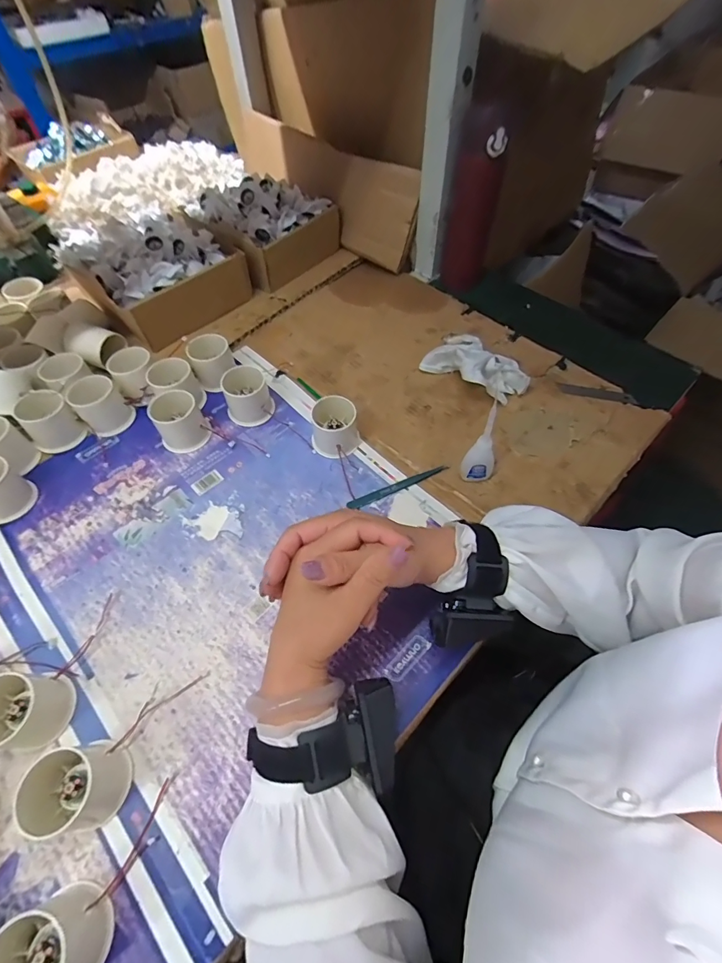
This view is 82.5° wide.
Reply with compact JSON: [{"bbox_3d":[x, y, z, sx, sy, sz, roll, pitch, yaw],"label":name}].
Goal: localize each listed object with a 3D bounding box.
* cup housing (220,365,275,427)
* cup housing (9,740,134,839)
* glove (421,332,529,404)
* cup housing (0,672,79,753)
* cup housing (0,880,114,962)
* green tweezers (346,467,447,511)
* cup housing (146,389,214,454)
[{"bbox_3d":[-0.138,-0.107,0.501,0.055,0.049,0.062,-14,58,-9],"label":"cup housing"},{"bbox_3d":[-0.209,0.223,0.303,0.054,0.049,0.052,-1,57,-1],"label":"cup housing"},{"bbox_3d":[0.154,-0.152,0.541,0.131,0.045,0.084,35,64,20],"label":"glove"},{"bbox_3d":[-0.276,0.182,0.329,0.063,0.050,0.055,2,57,1],"label":"cup housing"},{"bbox_3d":[-0.199,0.296,0.258,0.062,0.048,0.052,-23,60,-15],"label":"cup housing"},{"bbox_3d":[0.044,0.005,0.468,0.124,0.005,0.012,-20,60,-13],"label":"green tweezers"},{"bbox_3d":[-0.211,-0.071,0.476,0.055,0.047,0.058,-34,64,-20],"label":"cup housing"}]

